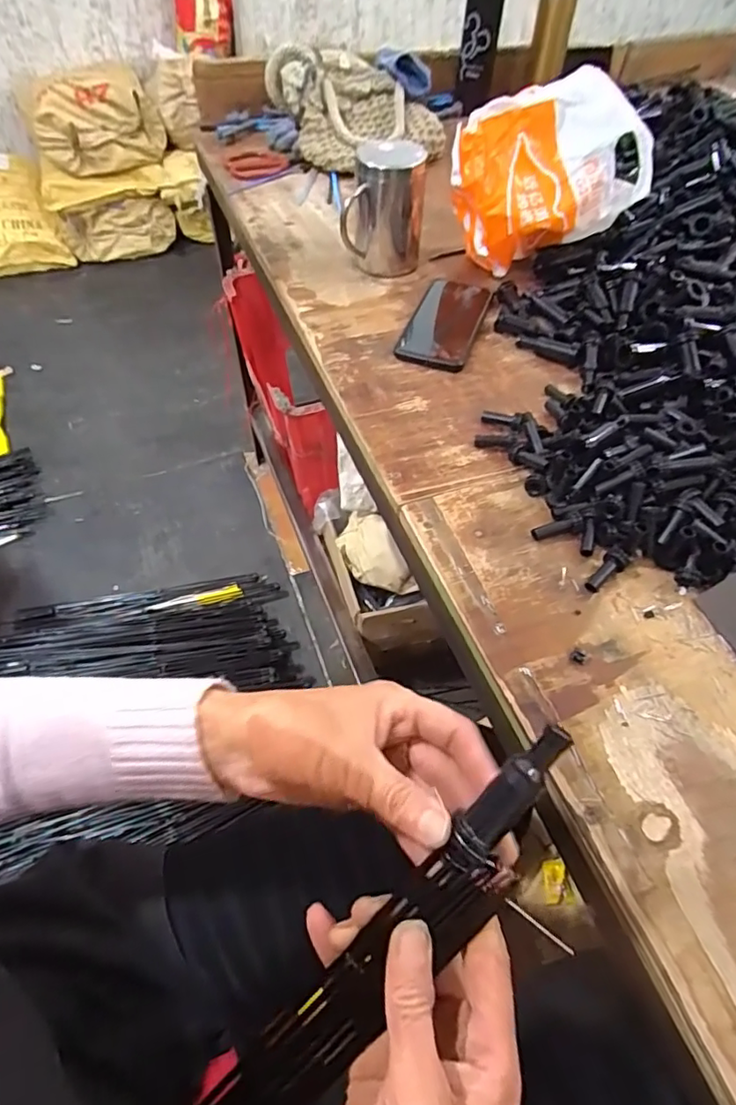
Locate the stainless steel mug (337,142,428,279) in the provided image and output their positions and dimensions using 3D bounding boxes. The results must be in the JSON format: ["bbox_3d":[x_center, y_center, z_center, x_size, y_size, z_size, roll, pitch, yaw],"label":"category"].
[{"bbox_3d":[0.016,-0.399,0.658,0.091,0.113,0.089,12,54,7],"label":"stainless steel mug"}]

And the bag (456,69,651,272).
[{"bbox_3d":[0.192,-0.407,0.631,0.206,0.153,0.105,-11,54,-10],"label":"bag"}]

